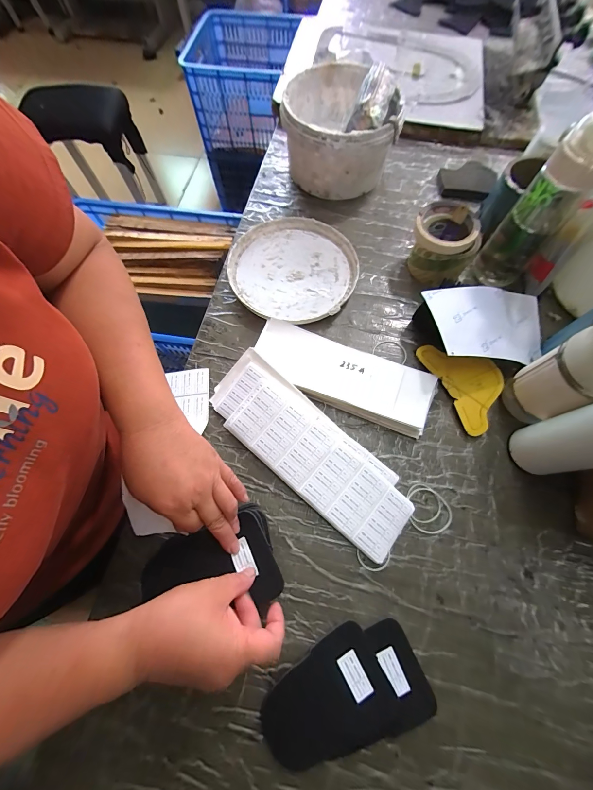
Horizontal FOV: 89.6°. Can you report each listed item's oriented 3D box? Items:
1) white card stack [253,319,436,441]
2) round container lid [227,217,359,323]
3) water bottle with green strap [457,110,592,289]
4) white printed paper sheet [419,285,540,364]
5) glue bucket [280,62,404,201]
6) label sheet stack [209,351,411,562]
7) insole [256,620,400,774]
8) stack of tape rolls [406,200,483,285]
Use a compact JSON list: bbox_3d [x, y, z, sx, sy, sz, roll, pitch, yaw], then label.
[{"bbox_3d":[0.063,-0.031,0.433,0.257,0.030,0.088,22,71,9],"label":"white card stack"},{"bbox_3d":[-0.004,-0.216,0.510,0.207,0.020,0.206,0,69,0],"label":"round container lid"},{"bbox_3d":[0.338,-0.250,0.414,0.075,0.243,0.086,35,74,13],"label":"water bottle with green strap"},{"bbox_3d":[0.285,-0.102,0.435,0.195,0.024,0.120,3,68,-16],"label":"white printed paper sheet"},{"bbox_3d":[0.079,-0.498,0.557,0.193,0.140,0.221,2,69,2],"label":"glue bucket"},{"bbox_3d":[0.014,0.068,0.399,0.307,0.026,0.102,40,75,14],"label":"label sheet stack"},{"bbox_3d":[0.032,0.326,0.312,0.134,0.009,0.094,-27,71,-9],"label":"insole"},{"bbox_3d":[0.239,-0.245,0.494,0.100,0.080,0.100,38,74,14],"label":"stack of tape rolls"}]

